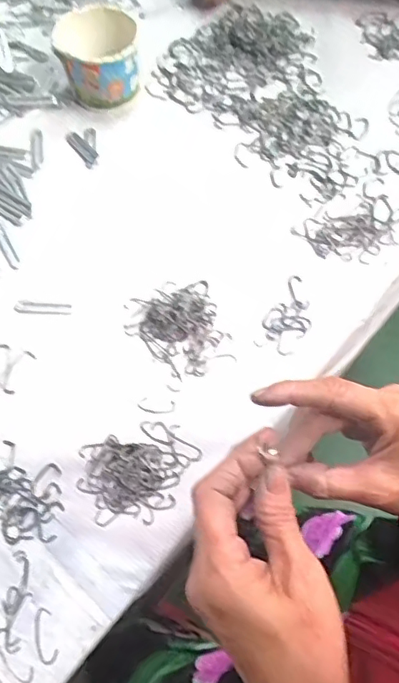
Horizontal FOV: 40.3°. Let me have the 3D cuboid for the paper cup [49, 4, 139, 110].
[{"bbox_3d":[-0.114,-0.322,0.620,0.091,0.077,0.091,0,64,-1],"label":"paper cup"}]

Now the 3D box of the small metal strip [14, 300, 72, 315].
[{"bbox_3d":[-0.150,-0.032,0.521,0.052,0.004,0.013,3,64,1],"label":"small metal strip"}]

